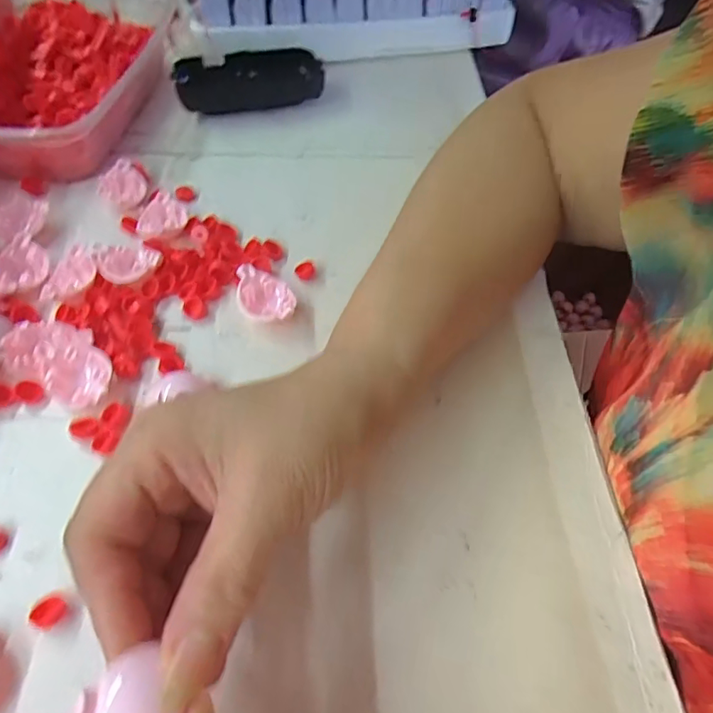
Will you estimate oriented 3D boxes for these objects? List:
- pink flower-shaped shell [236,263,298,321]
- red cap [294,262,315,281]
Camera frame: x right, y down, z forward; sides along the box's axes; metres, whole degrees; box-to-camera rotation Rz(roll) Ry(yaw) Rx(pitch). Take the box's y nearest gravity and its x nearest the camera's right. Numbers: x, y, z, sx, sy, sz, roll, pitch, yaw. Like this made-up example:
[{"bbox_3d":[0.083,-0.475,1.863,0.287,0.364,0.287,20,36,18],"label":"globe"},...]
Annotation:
[{"bbox_3d":[-0.049,-0.031,0.287,0.029,0.018,0.037,-7,55,-9],"label":"pink flower-shaped shell"},{"bbox_3d":[-0.030,-0.050,0.308,0.011,0.007,0.009,-3,55,-6],"label":"red cap"}]

